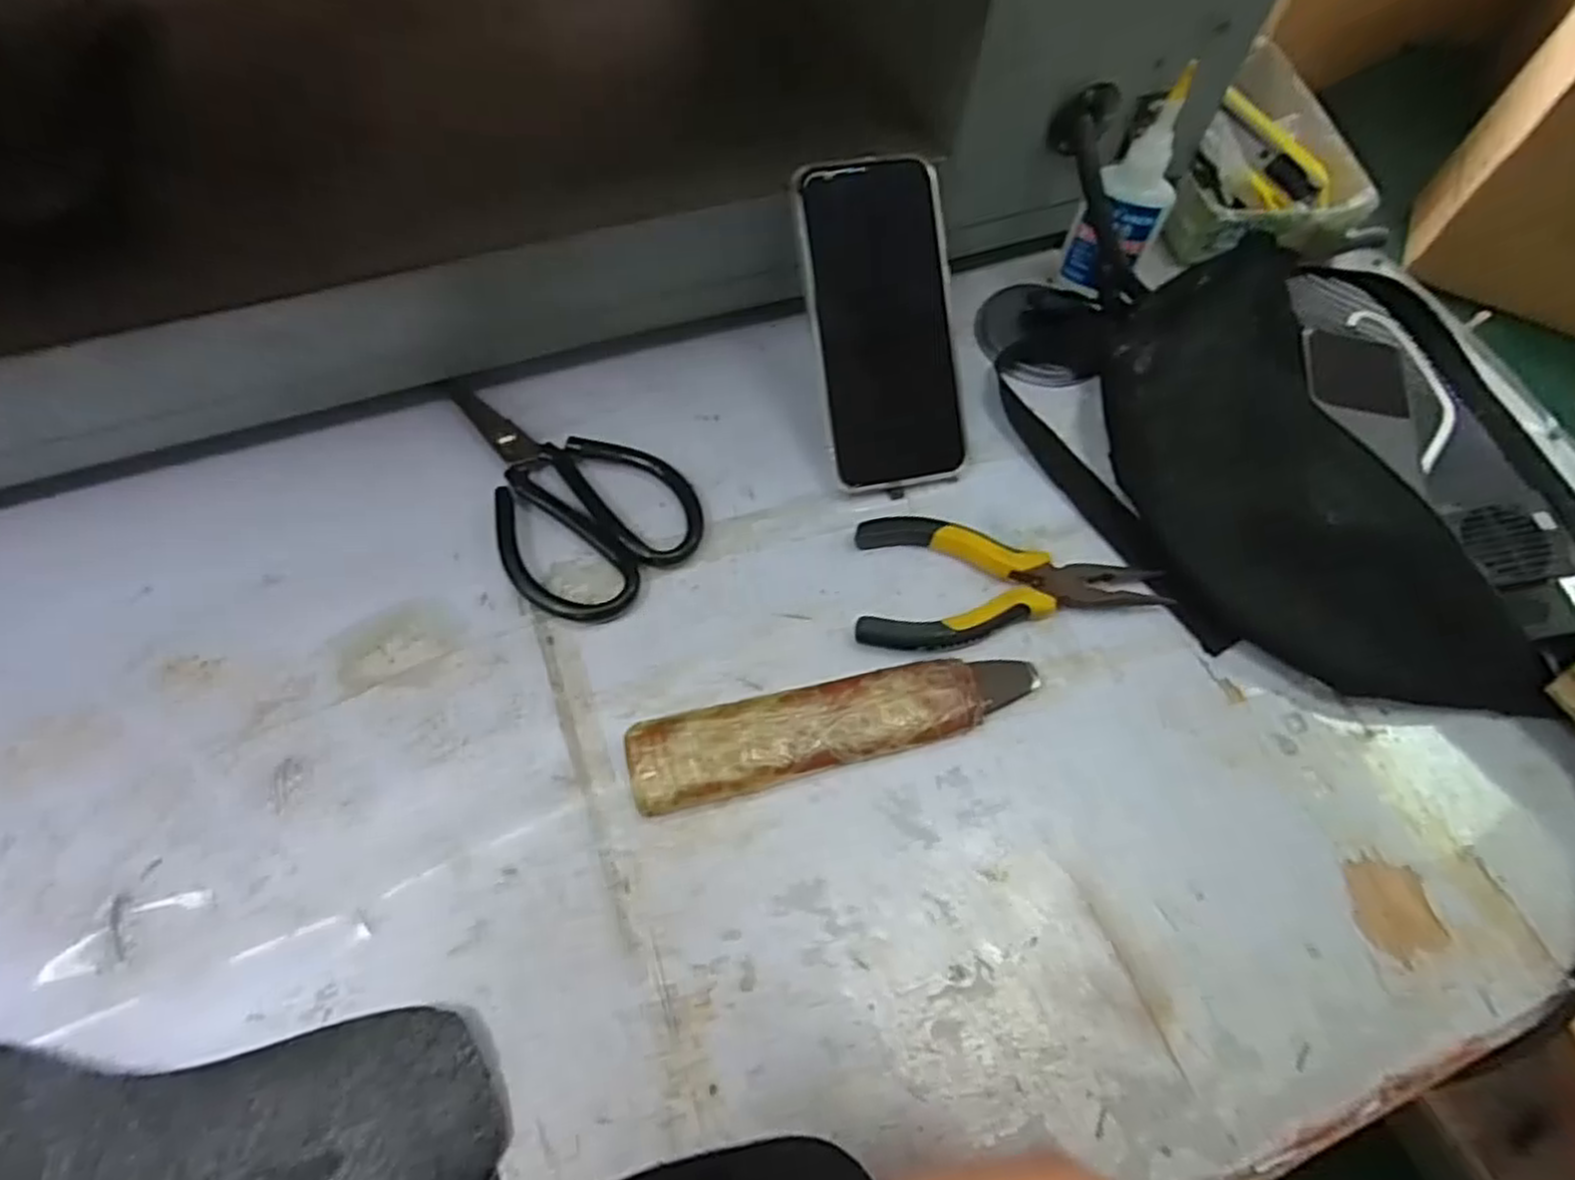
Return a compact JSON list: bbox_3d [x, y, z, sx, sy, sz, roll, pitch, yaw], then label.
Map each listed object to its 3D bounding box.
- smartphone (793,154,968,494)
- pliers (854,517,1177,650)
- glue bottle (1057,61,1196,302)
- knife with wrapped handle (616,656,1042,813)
[{"bbox_3d":[0.051,-0.138,0.411,0.075,0.011,0.163,-10,101,-9],"label":"smartphone"},{"bbox_3d":[0.113,-0.001,0.391,0.154,0.017,0.067,3,62,-2],"label":"pliers"},{"bbox_3d":[0.193,-0.222,0.444,0.044,0.114,0.027,38,66,16],"label":"glue bottle"},{"bbox_3d":[0.023,0.062,0.353,0.185,0.018,0.039,-11,63,-9],"label":"knife with wrapped handle"}]

